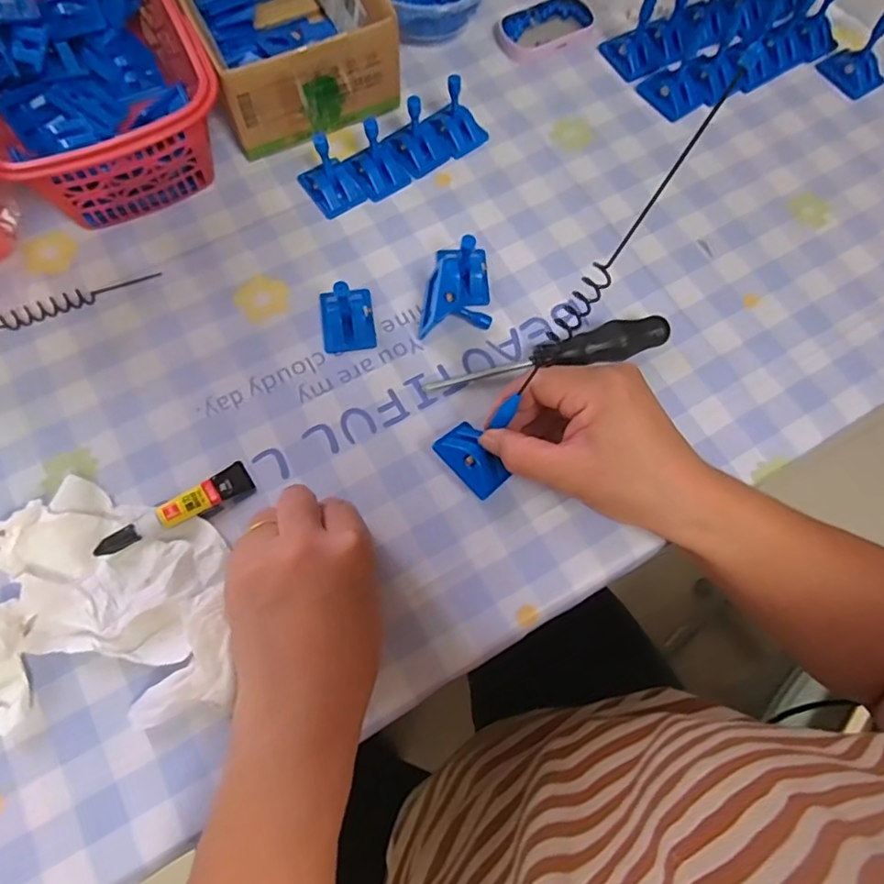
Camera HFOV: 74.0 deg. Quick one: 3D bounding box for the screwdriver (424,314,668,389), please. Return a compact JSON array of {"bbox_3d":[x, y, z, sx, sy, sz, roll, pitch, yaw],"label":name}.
[{"bbox_3d":[0.068,-0.056,0.374,0.154,0.027,0.022,-8,72,-5],"label":"screwdriver"}]

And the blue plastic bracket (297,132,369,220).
[{"bbox_3d":[-0.079,-0.192,0.411,0.034,0.040,0.042,-34,76,-13],"label":"blue plastic bracket"}]

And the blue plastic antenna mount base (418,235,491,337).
[{"bbox_3d":[0.011,-0.104,0.390,0.047,0.035,0.070,5,78,-8],"label":"blue plastic antenna mount base"}]

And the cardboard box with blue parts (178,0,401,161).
[{"bbox_3d":[-0.125,-0.319,0.436,0.124,0.070,0.182,-26,74,-11],"label":"cardboard box with blue parts"}]

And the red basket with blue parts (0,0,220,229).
[{"bbox_3d":[-0.246,-0.253,0.403,0.139,0.078,0.204,-27,74,-11],"label":"red basket with blue parts"}]

